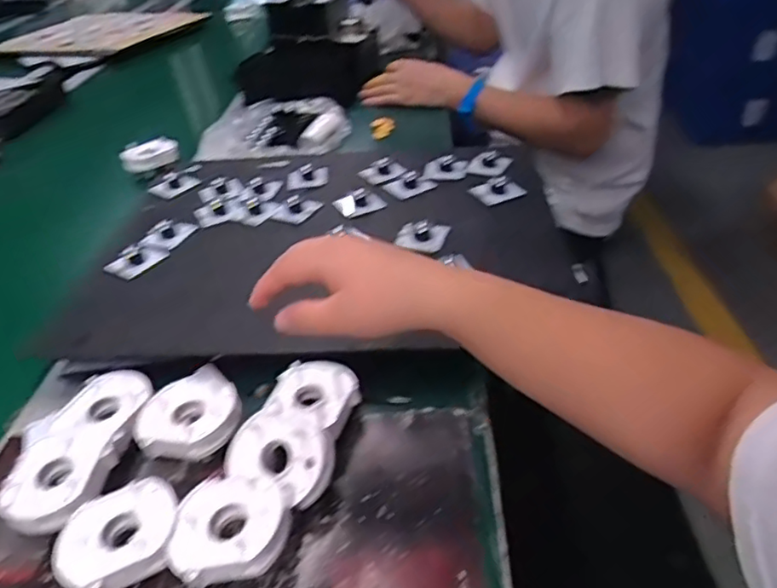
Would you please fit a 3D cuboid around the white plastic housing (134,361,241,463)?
[{"bbox_3d":[-0.150,0.091,0.451,0.074,0.019,0.069,-4,38,3],"label":"white plastic housing"}]

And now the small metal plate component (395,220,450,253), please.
[{"bbox_3d":[0.034,-0.060,0.604,0.051,0.024,0.026,5,39,14],"label":"small metal plate component"}]

